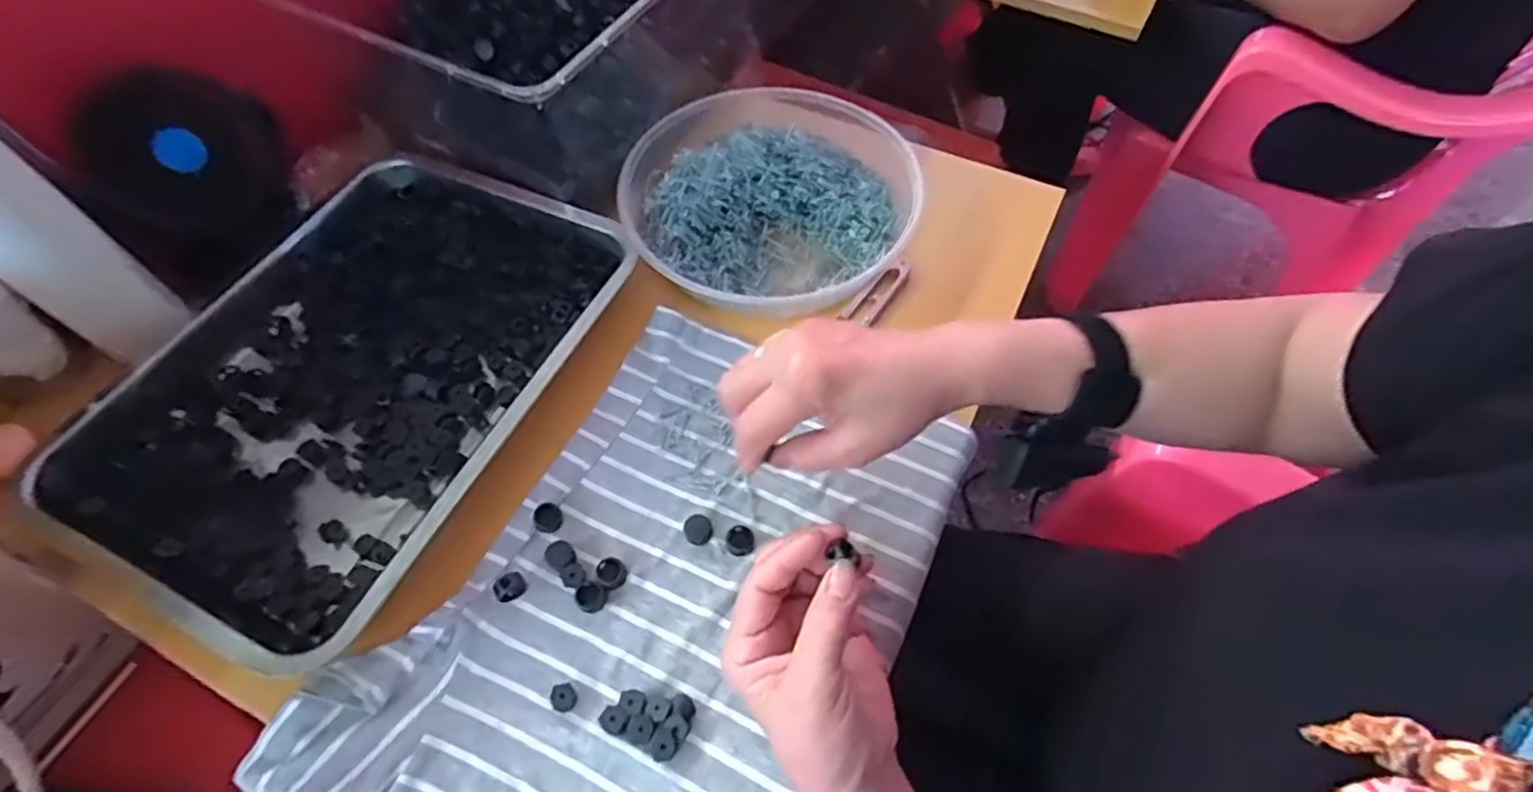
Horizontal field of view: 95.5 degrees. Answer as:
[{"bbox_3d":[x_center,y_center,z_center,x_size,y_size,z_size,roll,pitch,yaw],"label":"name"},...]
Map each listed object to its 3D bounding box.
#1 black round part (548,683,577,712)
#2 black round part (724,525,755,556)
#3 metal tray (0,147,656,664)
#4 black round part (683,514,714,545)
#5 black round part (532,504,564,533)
[{"bbox_3d":[-0.110,0.163,0.375,0.013,0.008,0.014,0,59,0],"label":"black round part"},{"bbox_3d":[-0.016,0.088,0.420,0.017,0.005,0.018,0,59,0],"label":"black round part"},{"bbox_3d":[-0.288,-0.029,0.473,0.272,0.029,0.335,23,62,13],"label":"metal tray"},{"bbox_3d":[-0.041,0.082,0.423,0.017,0.009,0.016,0,59,0],"label":"black round part"},{"bbox_3d":[-0.134,0.074,0.426,0.017,0.010,0.016,0,59,0],"label":"black round part"}]

